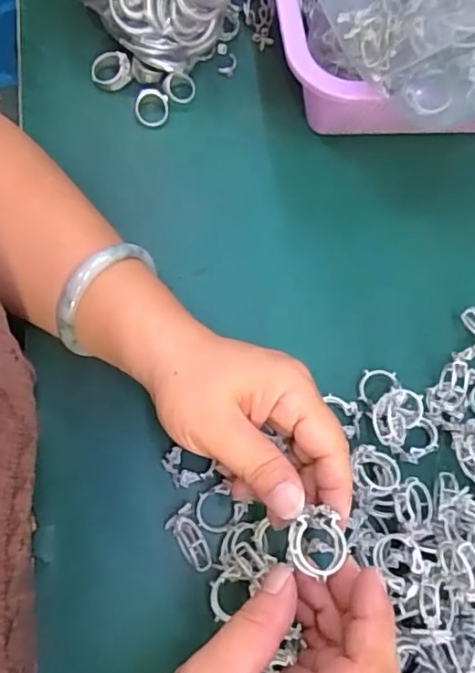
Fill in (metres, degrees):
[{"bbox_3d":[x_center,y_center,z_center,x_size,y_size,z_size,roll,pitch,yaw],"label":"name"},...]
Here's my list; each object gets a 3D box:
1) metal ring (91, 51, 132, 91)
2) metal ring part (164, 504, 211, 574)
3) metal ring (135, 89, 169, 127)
[{"bbox_3d":[-0.090,-0.188,0.399,0.028,0.017,0.021,-15,74,-5],"label":"metal ring"},{"bbox_3d":[-0.026,0.113,0.309,0.017,0.017,0.035,-28,78,-13],"label":"metal ring part"},{"bbox_3d":[-0.061,-0.162,0.398,0.023,0.004,0.027,4,93,-13],"label":"metal ring"}]

